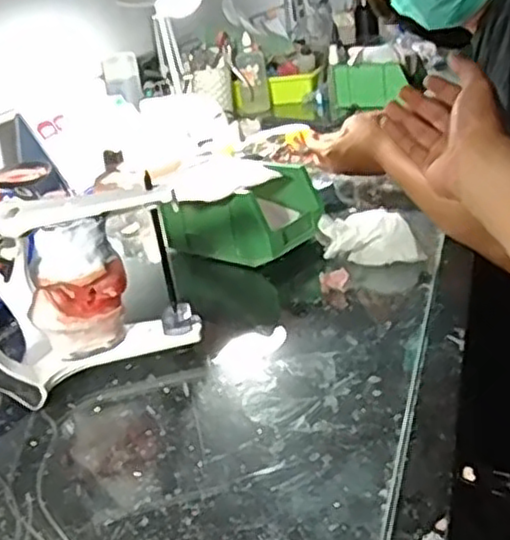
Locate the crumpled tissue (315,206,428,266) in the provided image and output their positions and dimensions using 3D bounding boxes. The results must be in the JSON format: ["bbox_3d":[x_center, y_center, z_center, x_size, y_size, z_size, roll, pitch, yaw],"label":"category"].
[{"bbox_3d":[0.123,-0.034,0.739,0.110,0.046,0.044,7,28,30],"label":"crumpled tissue"}]

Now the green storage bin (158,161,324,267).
[{"bbox_3d":[-0.018,-0.065,0.806,0.172,0.082,0.098,9,30,33],"label":"green storage bin"}]

